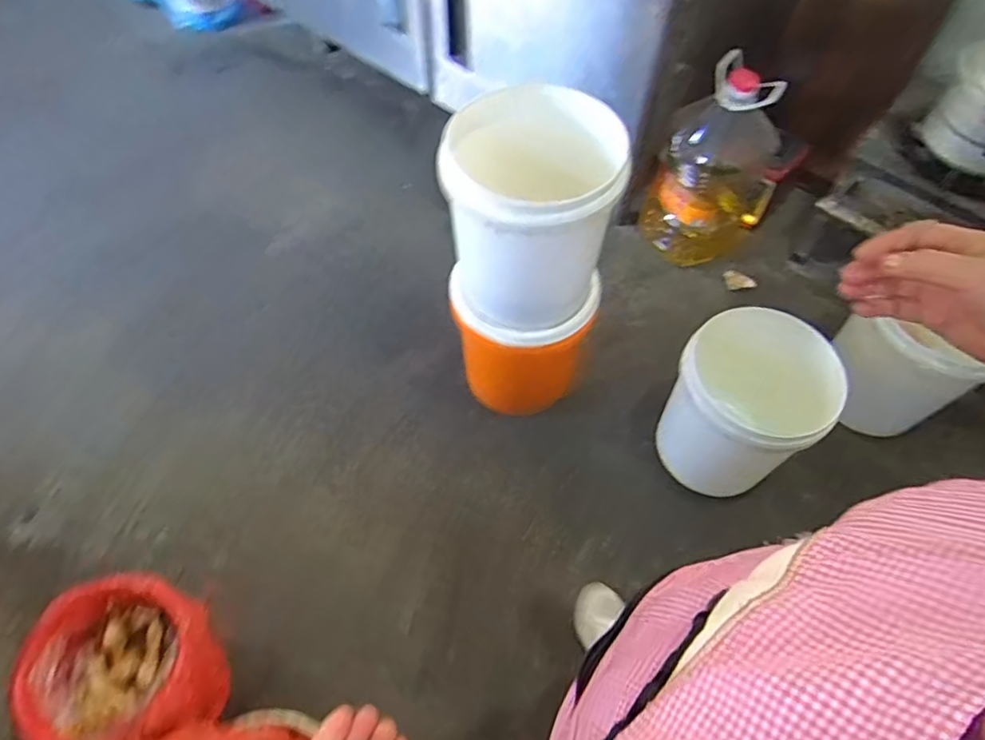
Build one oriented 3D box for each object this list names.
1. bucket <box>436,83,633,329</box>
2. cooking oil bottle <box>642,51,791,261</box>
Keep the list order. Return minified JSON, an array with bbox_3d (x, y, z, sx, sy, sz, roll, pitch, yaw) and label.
[{"bbox_3d":[0.063,-0.278,1.138,0.300,0.363,0.275,1,57,-1],"label":"bucket"},{"bbox_3d":[0.633,-0.579,1.701,0.304,0.526,0.345,28,61,16],"label":"cooking oil bottle"}]

